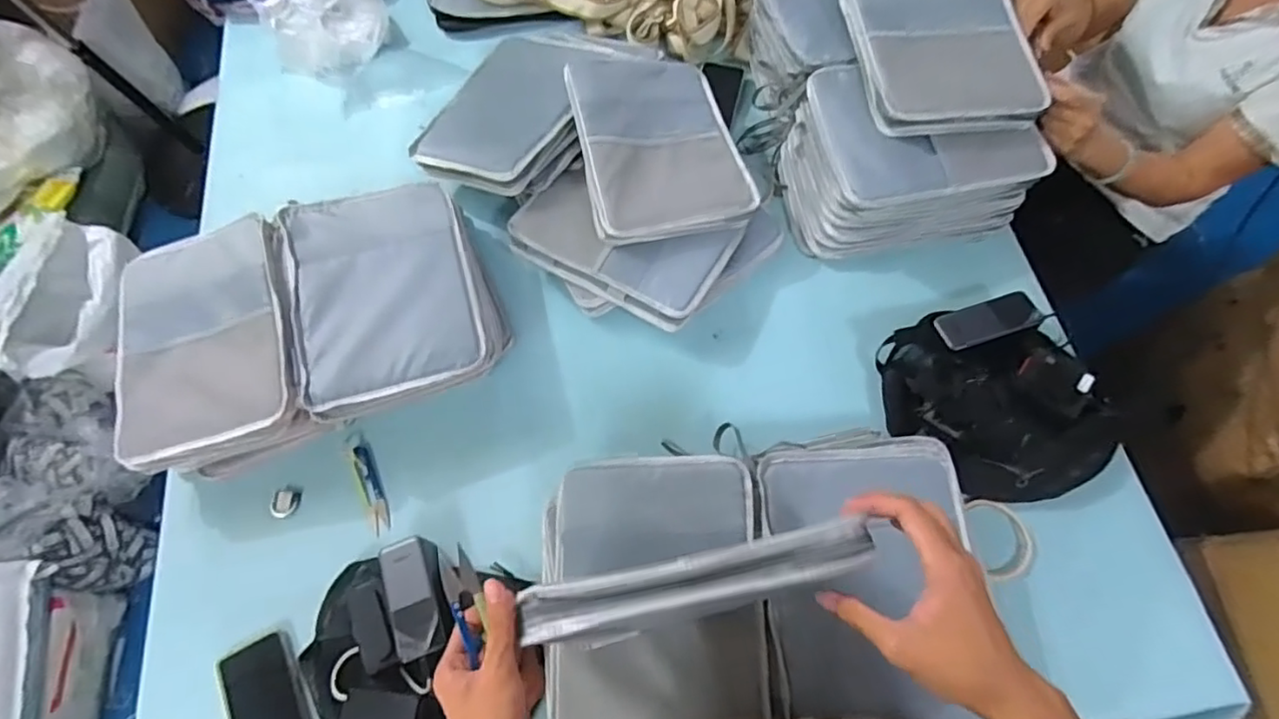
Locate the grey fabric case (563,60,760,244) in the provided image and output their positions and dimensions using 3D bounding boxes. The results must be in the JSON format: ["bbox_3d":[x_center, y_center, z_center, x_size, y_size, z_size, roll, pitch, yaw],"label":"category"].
[{"bbox_3d":[0.025,-0.306,0.871,0.220,0.035,0.293,-8,71,-19],"label":"grey fabric case"}]

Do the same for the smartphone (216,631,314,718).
[{"bbox_3d":[-0.415,0.395,0.689,0.086,0.013,0.158,-28,68,-9],"label":"smartphone"}]

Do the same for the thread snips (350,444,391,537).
[{"bbox_3d":[-0.349,0.165,0.800,0.027,0.006,0.125,-25,68,-7],"label":"thread snips"}]

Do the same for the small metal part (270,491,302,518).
[{"bbox_3d":[-0.461,0.189,0.800,0.032,0.009,0.035,8,67,6],"label":"small metal part"}]

